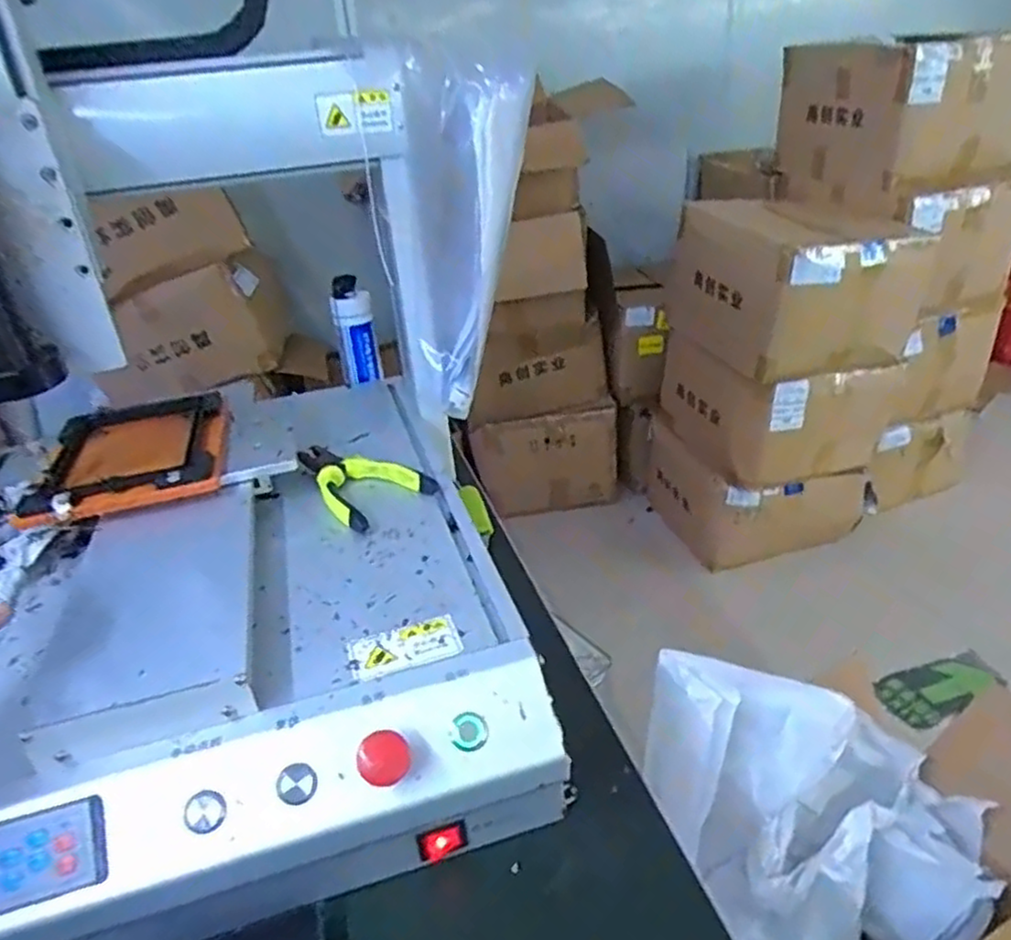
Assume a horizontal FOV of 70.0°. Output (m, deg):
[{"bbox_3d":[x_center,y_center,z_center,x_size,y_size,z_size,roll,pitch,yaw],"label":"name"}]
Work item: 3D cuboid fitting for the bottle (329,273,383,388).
[{"bbox_3d":[-0.185,-0.170,0.889,0.050,0.120,0.043,-8,28,-3],"label":"bottle"}]

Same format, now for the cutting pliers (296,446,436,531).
[{"bbox_3d":[-0.144,0.009,0.659,0.155,0.026,0.091,20,38,39],"label":"cutting pliers"}]

